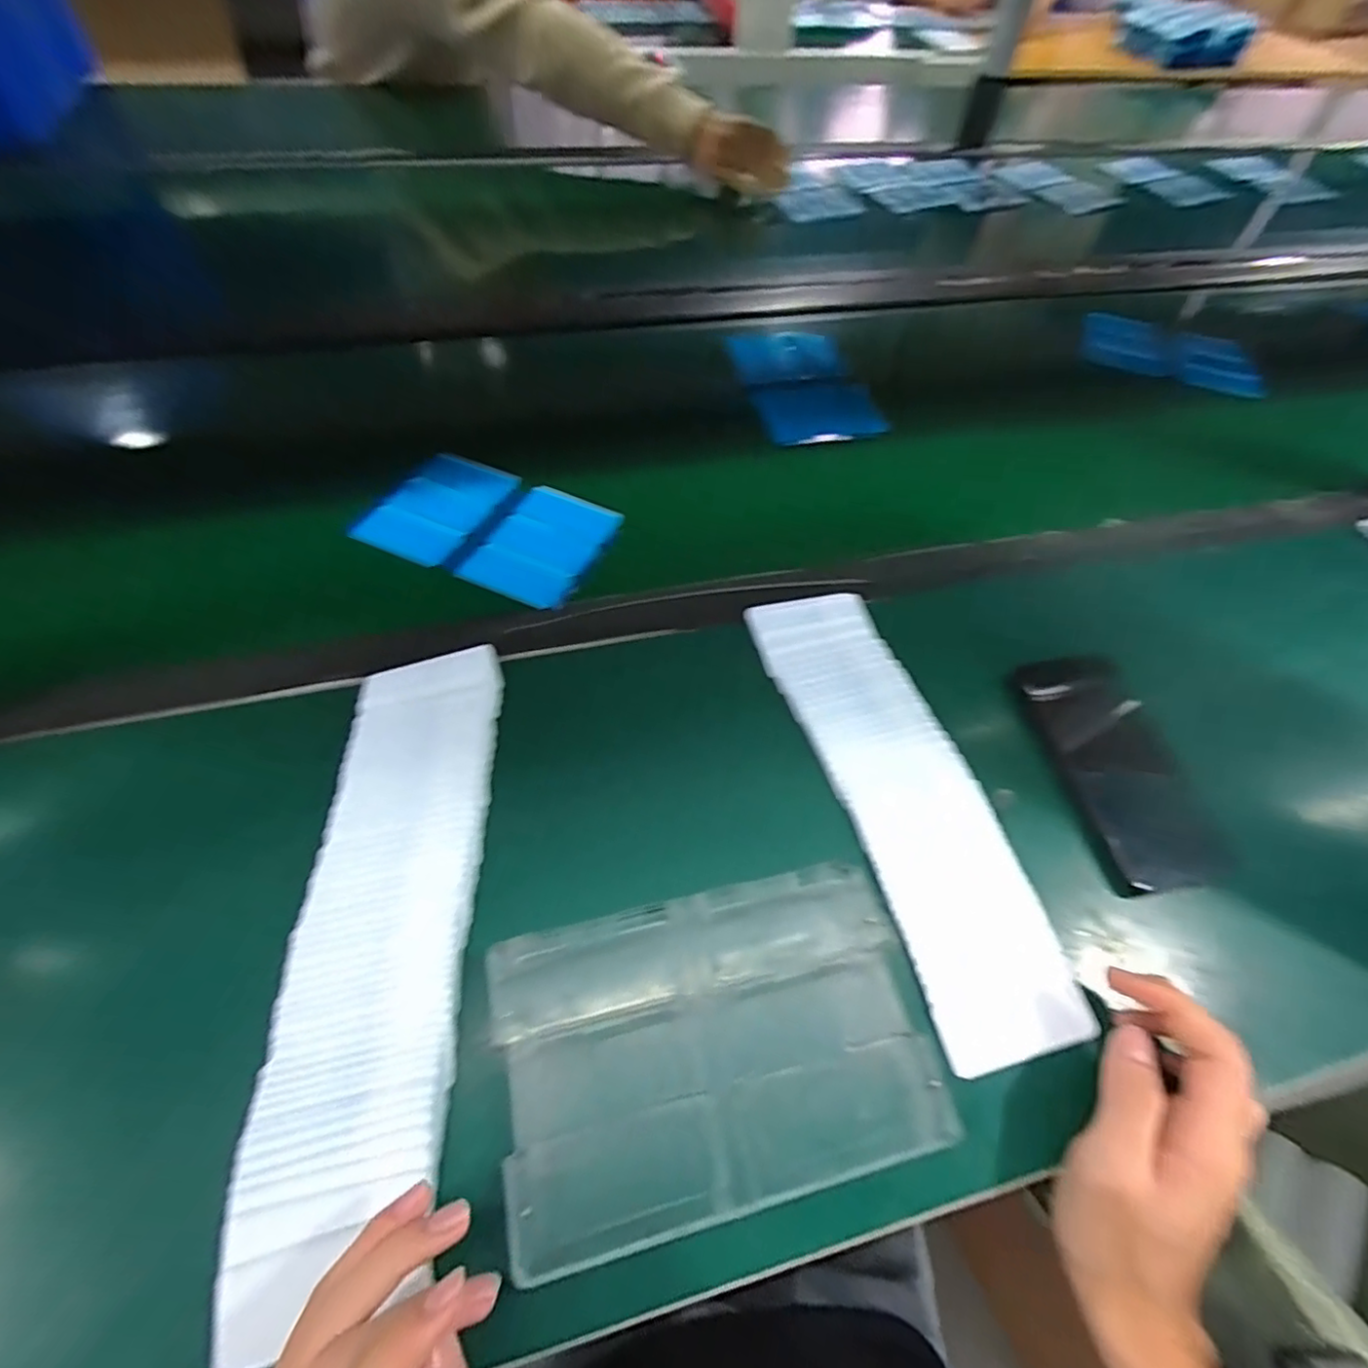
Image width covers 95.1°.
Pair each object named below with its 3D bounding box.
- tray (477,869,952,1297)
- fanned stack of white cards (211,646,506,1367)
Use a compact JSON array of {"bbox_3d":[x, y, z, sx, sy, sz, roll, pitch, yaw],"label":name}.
[{"bbox_3d":[0.016,0.172,0.301,0.203,0.007,0.130,-10,57,-10],"label":"tray"},{"bbox_3d":[-0.155,0.120,0.328,0.085,0.010,0.316,1,56,-2],"label":"fanned stack of white cards"}]

